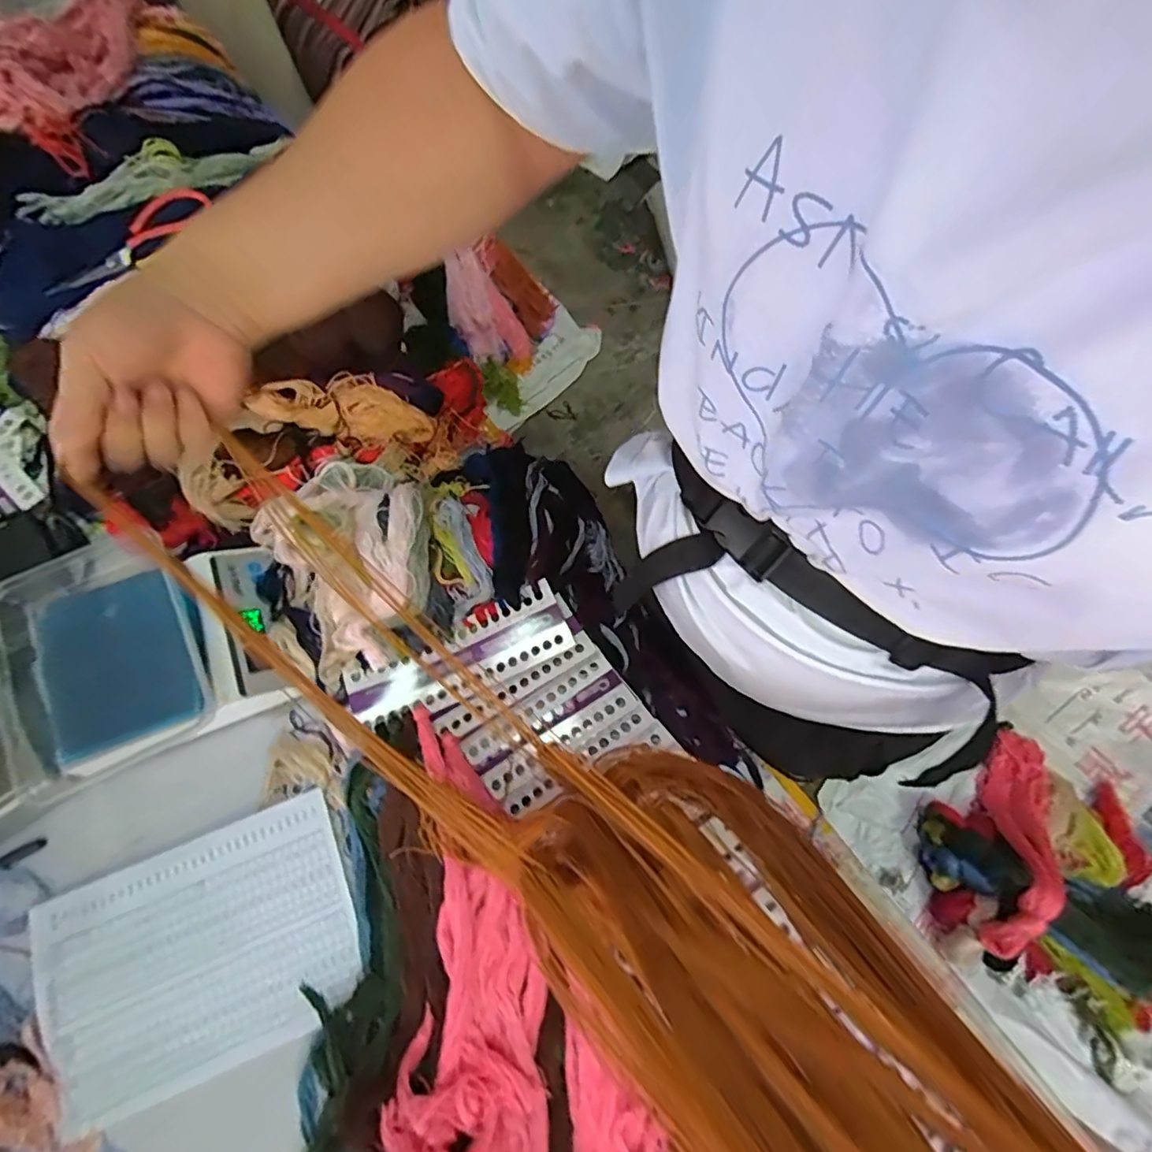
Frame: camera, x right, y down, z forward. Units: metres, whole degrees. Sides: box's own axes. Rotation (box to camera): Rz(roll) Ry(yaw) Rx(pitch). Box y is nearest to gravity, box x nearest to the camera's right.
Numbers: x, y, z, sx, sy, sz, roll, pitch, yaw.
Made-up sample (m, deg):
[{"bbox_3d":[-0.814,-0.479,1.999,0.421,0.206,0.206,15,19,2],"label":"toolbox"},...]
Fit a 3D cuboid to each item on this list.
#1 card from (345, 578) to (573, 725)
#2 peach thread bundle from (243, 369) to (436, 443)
[{"bbox_3d":[-0.125,0.090,0.636,0.237,0.016,0.079,-26,65,-6],"label":"card"},{"bbox_3d":[-0.281,-0.209,0.726,0.207,0.050,0.060,3,66,-25],"label":"peach thread bundle"}]

